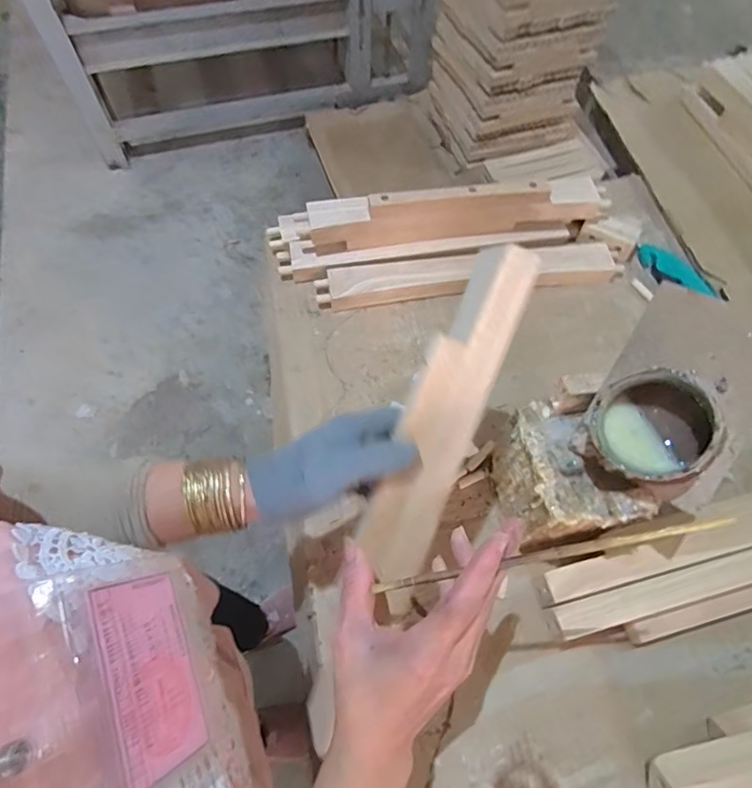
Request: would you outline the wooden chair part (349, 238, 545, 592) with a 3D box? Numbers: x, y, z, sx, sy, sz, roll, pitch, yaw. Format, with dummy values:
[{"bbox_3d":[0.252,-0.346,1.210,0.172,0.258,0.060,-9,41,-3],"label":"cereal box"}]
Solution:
[{"bbox_3d":[0.047,0.016,0.352,0.047,0.023,0.243,23,94,11],"label":"wooden chair part"}]

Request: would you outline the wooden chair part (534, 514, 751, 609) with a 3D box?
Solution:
[{"bbox_3d":[0.341,0.151,0.508,0.381,0.054,0.030,-12,64,-8],"label":"wooden chair part"}]

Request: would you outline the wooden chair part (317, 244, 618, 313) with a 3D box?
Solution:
[{"bbox_3d":[0.127,-0.157,0.665,0.402,0.034,0.053,-8,63,-6],"label":"wooden chair part"}]

